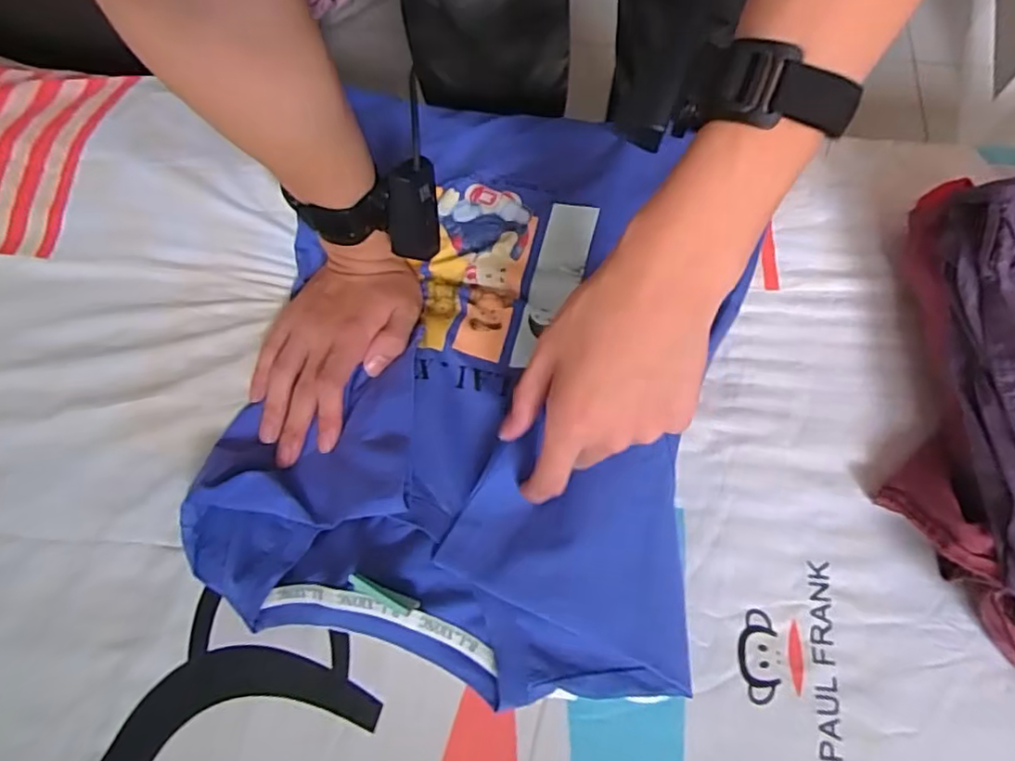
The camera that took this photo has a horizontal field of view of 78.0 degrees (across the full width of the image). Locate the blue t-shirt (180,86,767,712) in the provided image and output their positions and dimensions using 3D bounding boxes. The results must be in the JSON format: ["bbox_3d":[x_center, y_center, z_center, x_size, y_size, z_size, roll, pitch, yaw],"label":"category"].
[{"bbox_3d":[-0.018,-0.035,0.469,0.331,0.033,0.453,10,65,10],"label":"blue t-shirt"}]

